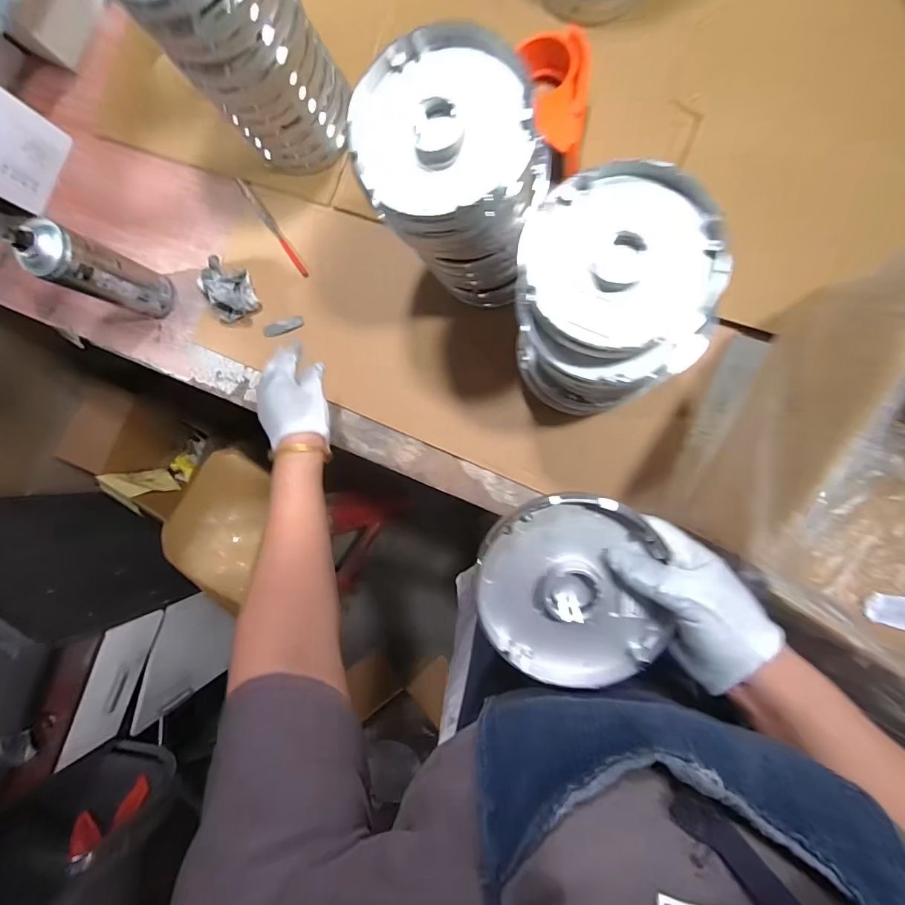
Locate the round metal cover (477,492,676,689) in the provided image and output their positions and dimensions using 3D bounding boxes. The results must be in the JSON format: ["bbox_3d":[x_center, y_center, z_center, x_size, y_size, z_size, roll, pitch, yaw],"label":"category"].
[{"bbox_3d":[0.084,0.100,0.318,0.124,0.035,0.136,-6,89,10],"label":"round metal cover"}]

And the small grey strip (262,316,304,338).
[{"bbox_3d":[-0.225,-0.167,0.588,0.055,0.014,0.013,-19,87,9],"label":"small grey strip"}]

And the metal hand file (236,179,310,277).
[{"bbox_3d":[-0.244,-0.305,0.596,0.011,0.004,0.166,-36,84,8],"label":"metal hand file"}]

